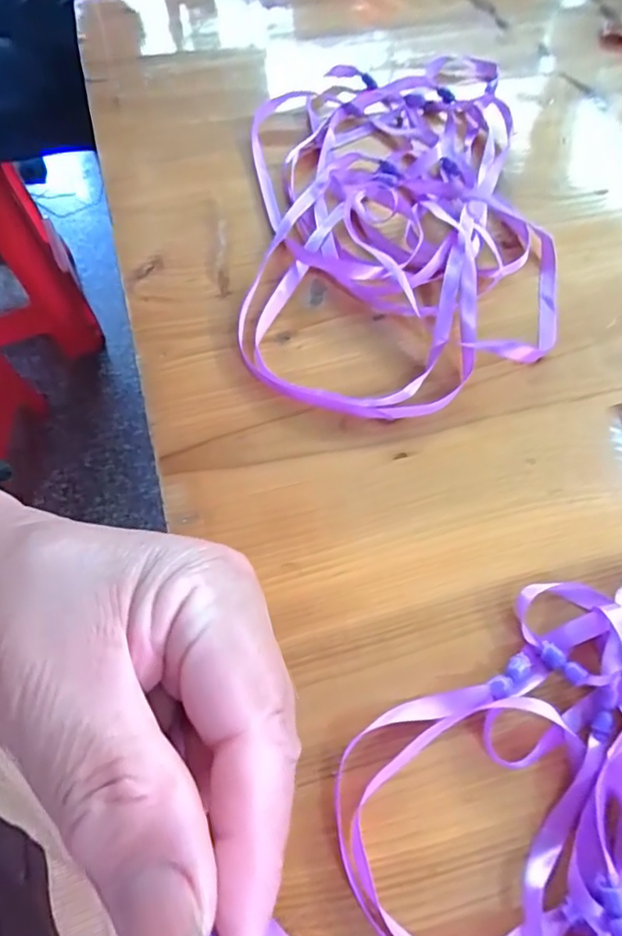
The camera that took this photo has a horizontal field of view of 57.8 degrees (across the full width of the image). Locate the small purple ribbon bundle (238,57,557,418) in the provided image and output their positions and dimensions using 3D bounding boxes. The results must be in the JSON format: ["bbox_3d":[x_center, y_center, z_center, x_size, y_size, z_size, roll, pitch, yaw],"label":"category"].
[{"bbox_3d":[0.059,-0.188,0.397,0.198,0.018,0.349,0,61,-1],"label":"small purple ribbon bundle"}]

